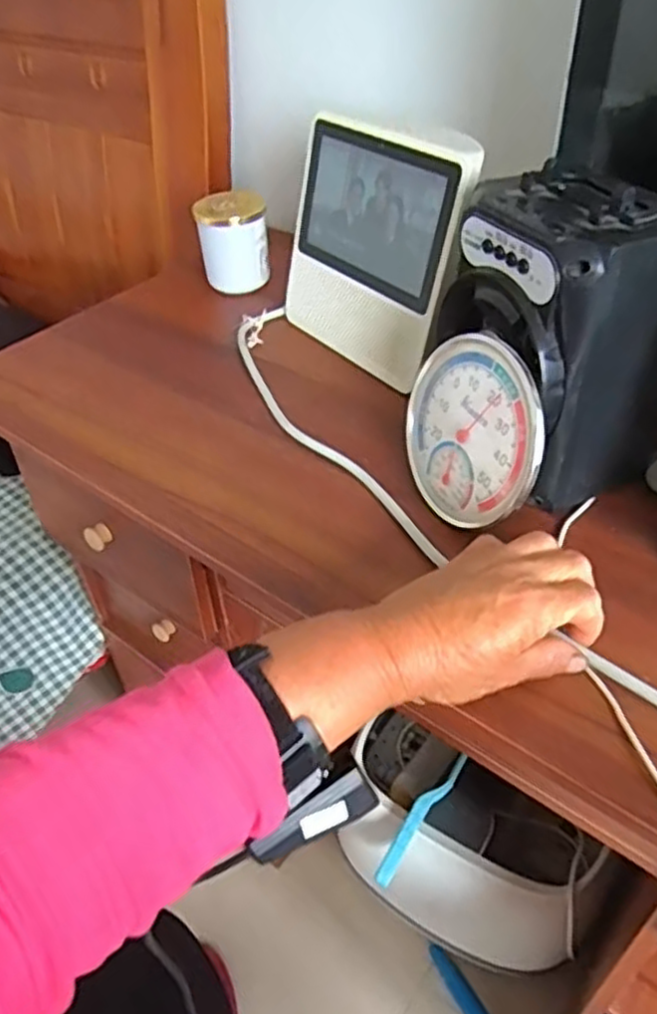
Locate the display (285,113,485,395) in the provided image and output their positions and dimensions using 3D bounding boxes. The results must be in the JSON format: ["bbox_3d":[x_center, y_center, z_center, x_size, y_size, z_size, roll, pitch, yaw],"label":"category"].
[{"bbox_3d":[0.033,-0.218,0.609,0.072,0.176,0.188,-24,46,-21],"label":"display"}]

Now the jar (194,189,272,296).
[{"bbox_3d":[-0.099,-0.275,0.750,0.067,0.077,0.064,-1,42,1],"label":"jar"}]

